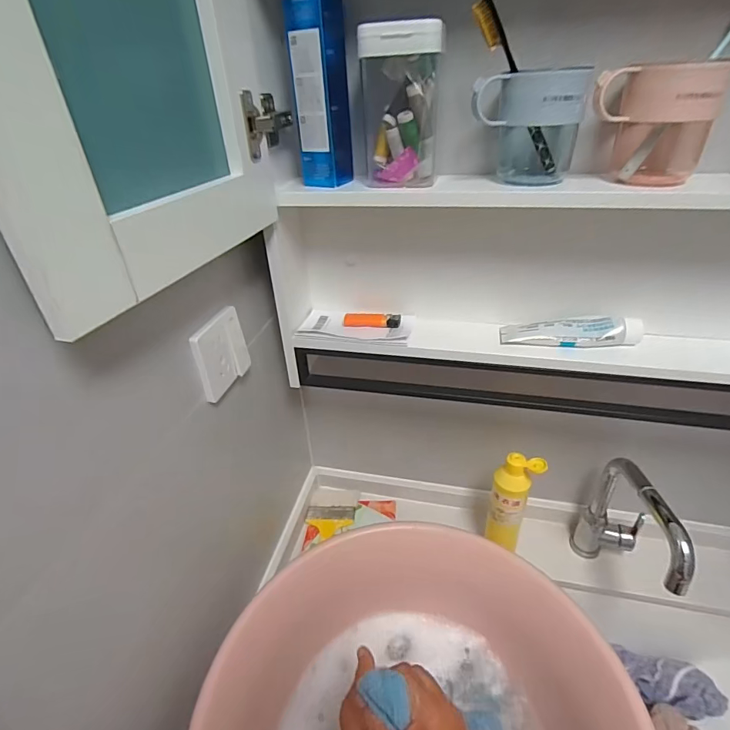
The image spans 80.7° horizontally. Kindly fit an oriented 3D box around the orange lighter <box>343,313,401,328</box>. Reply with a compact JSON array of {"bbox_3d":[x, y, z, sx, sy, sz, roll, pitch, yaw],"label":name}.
[{"bbox_3d":[0.009,-0.065,0.617,0.082,0.016,0.021,1,34,5],"label":"orange lighter"}]

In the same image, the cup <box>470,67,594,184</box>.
[{"bbox_3d":[0.169,-0.246,0.452,0.101,0.105,0.077,10,36,18],"label":"cup"}]

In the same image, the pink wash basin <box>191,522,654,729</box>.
[{"bbox_3d":[0.061,0.393,0.463,0.403,0.155,0.386,-2,34,1],"label":"pink wash basin"}]

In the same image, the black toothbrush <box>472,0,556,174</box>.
[{"bbox_3d":[0.155,-0.269,0.431,0.020,0.184,0.013,-44,39,5],"label":"black toothbrush"}]

